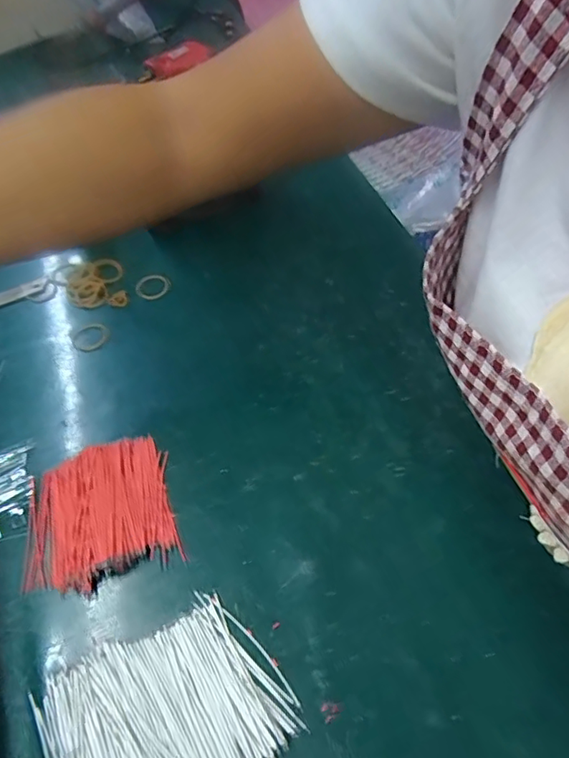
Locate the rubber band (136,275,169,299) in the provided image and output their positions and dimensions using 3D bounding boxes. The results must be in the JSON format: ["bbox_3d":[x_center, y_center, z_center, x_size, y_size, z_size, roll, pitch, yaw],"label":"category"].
[{"bbox_3d":[-0.123,-0.086,0.496,0.029,0.006,0.029,-24,54,-13],"label":"rubber band"}]

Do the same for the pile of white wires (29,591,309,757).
[{"bbox_3d":[-0.063,0.175,0.283,0.121,0.008,0.090,-26,55,-15],"label":"pile of white wires"}]

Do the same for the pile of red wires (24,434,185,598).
[{"bbox_3d":[-0.124,0.085,0.355,0.093,0.014,0.096,-15,52,-6],"label":"pile of red wires"}]

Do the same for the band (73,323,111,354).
[{"bbox_3d":[-0.167,-0.036,0.463,0.031,0.005,0.032,-28,55,-16],"label":"band"}]

